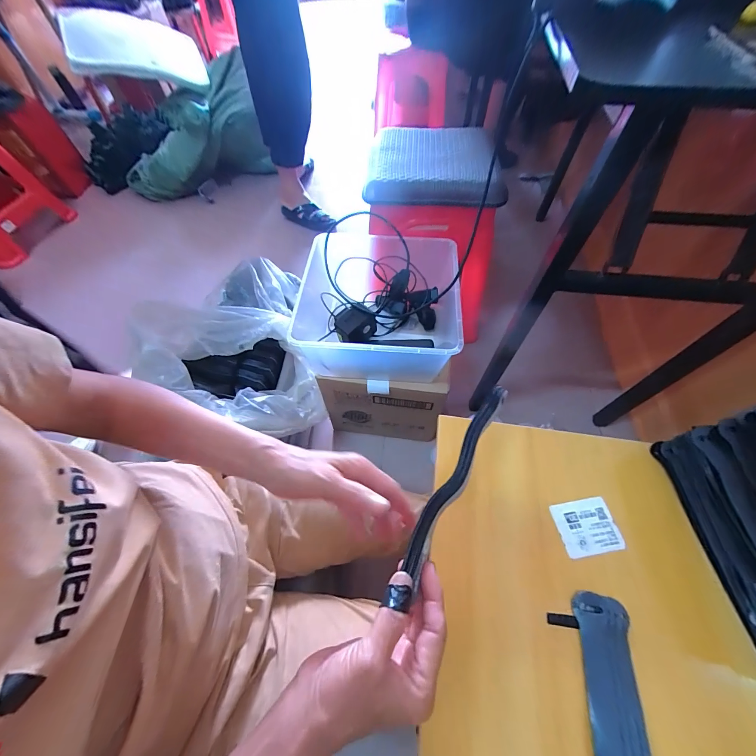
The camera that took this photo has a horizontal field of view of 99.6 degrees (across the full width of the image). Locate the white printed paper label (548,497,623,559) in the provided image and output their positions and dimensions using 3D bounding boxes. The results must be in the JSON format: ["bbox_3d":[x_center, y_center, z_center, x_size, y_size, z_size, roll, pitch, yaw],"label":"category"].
[{"bbox_3d":[0.211,0.150,0.323,0.059,0.004,0.049,-7,59,-4],"label":"white printed paper label"}]

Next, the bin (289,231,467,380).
[{"bbox_3d":[0.018,-0.142,0.671,0.282,0.156,0.314,2,59,3],"label":"bin"}]

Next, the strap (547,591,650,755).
[{"bbox_3d":[0.176,0.281,0.240,0.056,0.018,0.196,6,60,6],"label":"strap"}]

